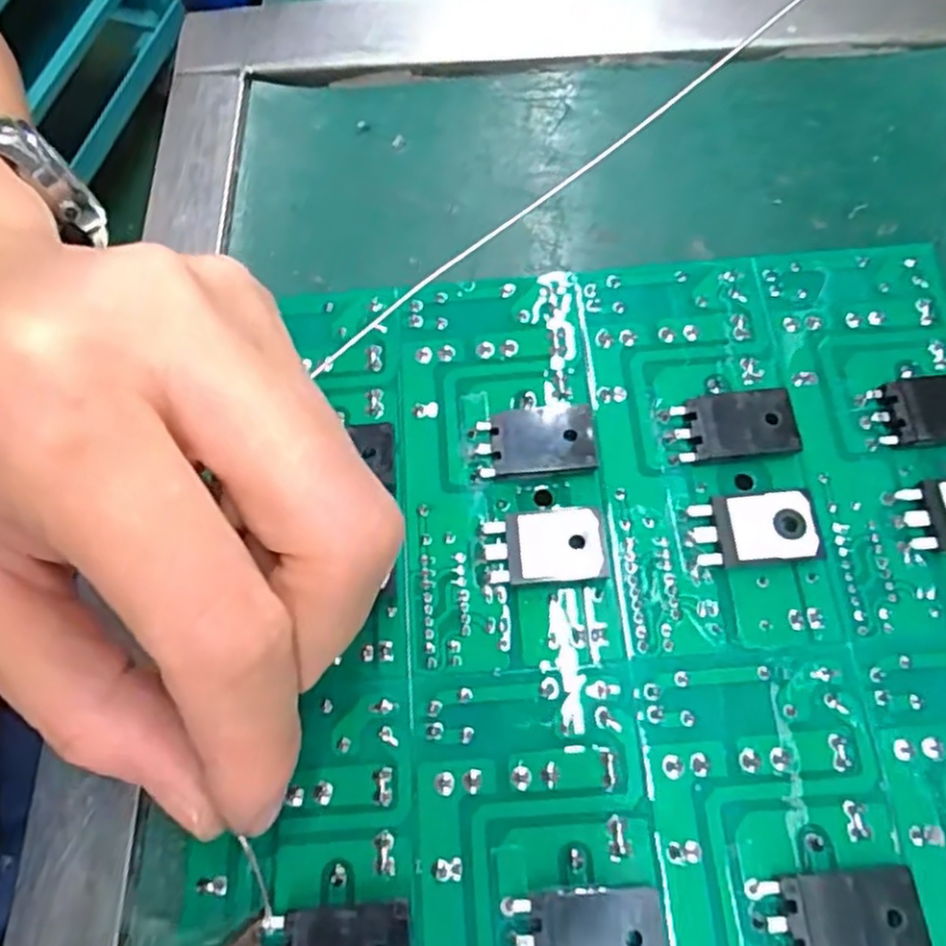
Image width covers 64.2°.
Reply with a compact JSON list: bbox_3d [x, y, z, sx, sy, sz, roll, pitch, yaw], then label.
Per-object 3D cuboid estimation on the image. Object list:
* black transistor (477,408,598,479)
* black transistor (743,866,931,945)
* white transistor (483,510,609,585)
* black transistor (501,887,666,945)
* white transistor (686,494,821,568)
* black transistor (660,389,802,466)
[{"bbox_3d":[0.014,-0.007,0.167,0.025,0.006,0.014,-1,67,2],"label":"black transistor"},{"bbox_3d":[0.063,0.078,0.131,0.027,0.006,0.015,-4,67,0],"label":"black transistor"},{"bbox_3d":[0.015,0.016,0.159,0.024,0.008,0.014,-1,67,2],"label":"white transistor"},{"bbox_3d":[0.020,0.081,0.132,0.026,0.006,0.016,0,67,2],"label":"black transistor"},{"bbox_3d":[0.059,0.012,0.157,0.025,0.005,0.014,-3,67,1],"label":"white transistor"},{"bbox_3d":[0.057,-0.010,0.166,0.026,0.006,0.015,-6,67,0],"label":"black transistor"}]

